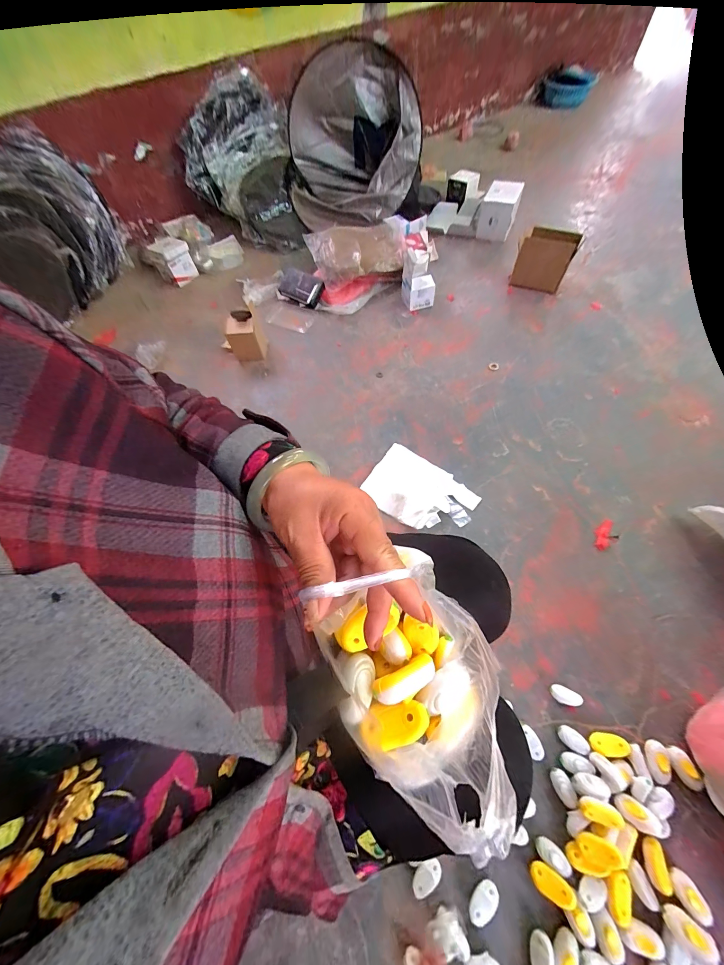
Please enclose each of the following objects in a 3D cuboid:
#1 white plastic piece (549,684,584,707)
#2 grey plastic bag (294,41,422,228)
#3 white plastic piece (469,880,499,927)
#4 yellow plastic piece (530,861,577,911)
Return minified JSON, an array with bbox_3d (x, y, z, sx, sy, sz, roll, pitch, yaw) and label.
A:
[{"bbox_3d":[0.397,0.415,0.617,0.056,0.015,0.030,23,66,15],"label":"white plastic piece"},{"bbox_3d":[-0.047,-1.338,1.254,0.484,0.462,0.406,-6,62,2],"label":"grey plastic bag"},{"bbox_3d":[0.191,0.662,0.502,0.055,0.017,0.032,-35,66,-15],"label":"white plastic piece"},{"bbox_3d":[0.295,0.625,0.495,0.058,0.012,0.034,12,51,34],"label":"yellow plastic piece"}]

